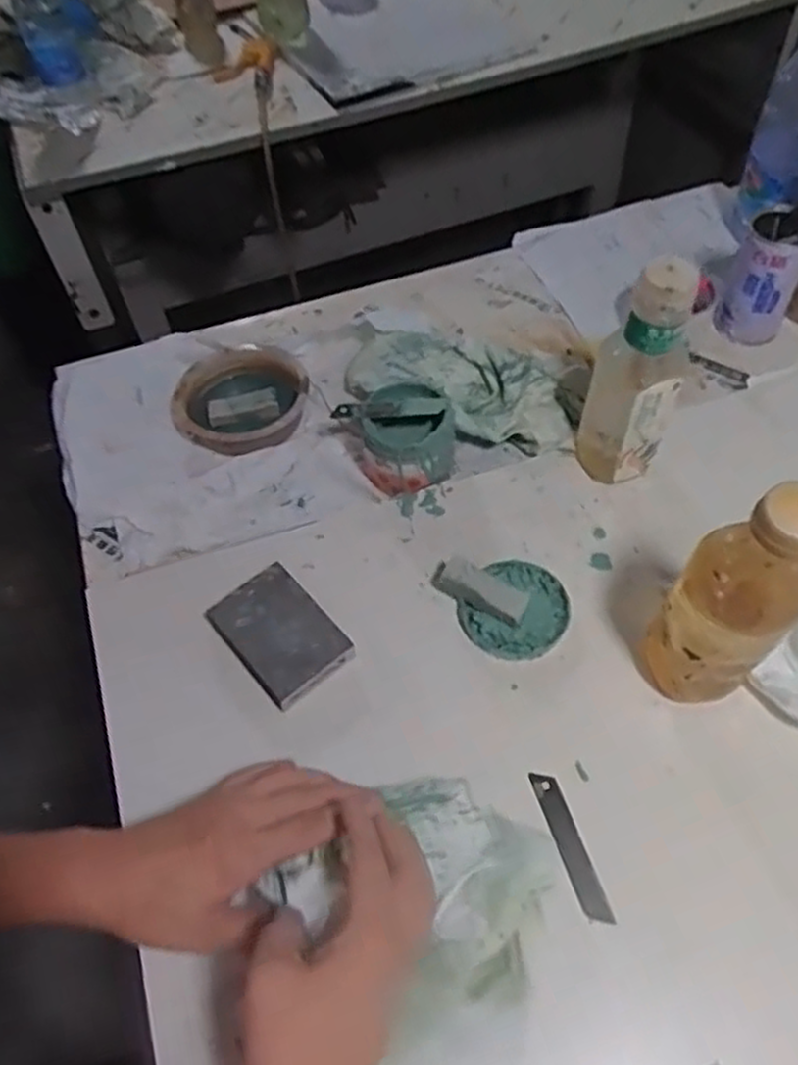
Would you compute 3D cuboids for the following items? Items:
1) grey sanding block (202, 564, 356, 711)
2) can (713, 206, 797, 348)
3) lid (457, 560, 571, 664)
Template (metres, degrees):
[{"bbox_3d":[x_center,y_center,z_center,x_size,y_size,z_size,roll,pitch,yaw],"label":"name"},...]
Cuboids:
[{"bbox_3d":[-0.092,0.081,0.600,0.071,0.031,0.101,-36,60,-20],"label":"grey sanding block"},{"bbox_3d":[0.363,-0.249,0.767,0.061,0.121,0.060,-2,55,3],"label":"can"},{"bbox_3d":[0.093,0.062,0.606,0.078,0.016,0.082,-2,55,3],"label":"lid"}]

